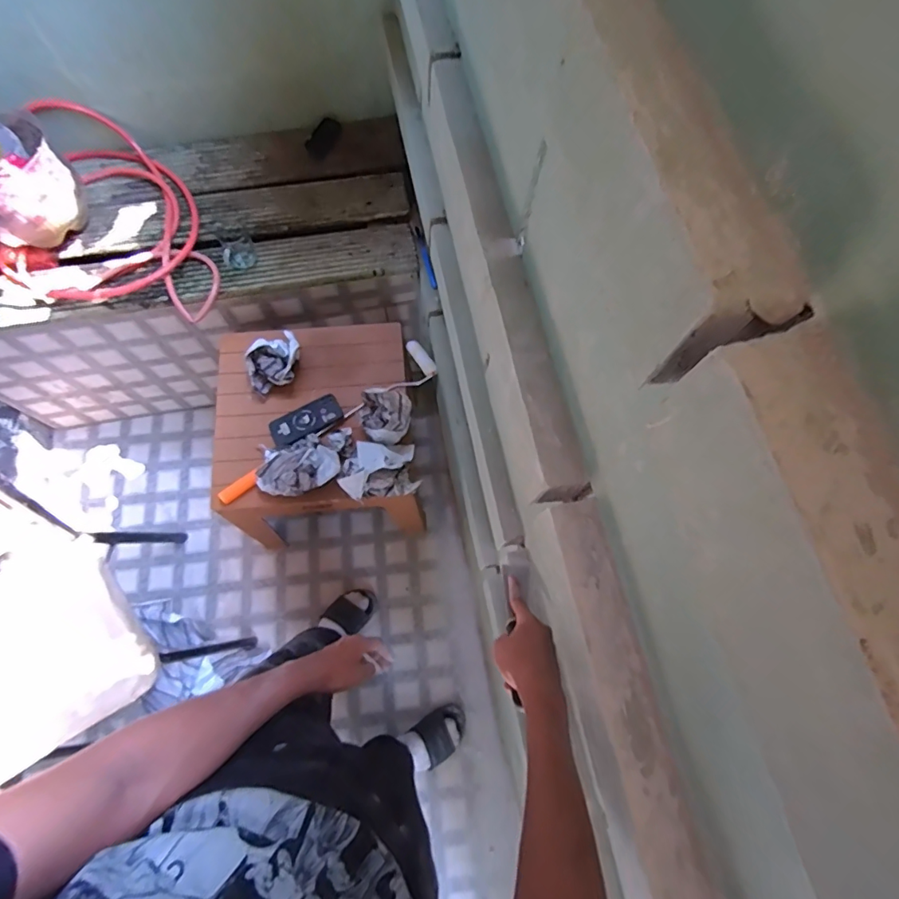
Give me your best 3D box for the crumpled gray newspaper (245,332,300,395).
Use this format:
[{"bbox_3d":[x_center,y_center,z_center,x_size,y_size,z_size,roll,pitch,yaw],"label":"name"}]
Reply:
[{"bbox_3d":[-0.419,-0.207,1.172,0.147,0.089,0.105,-36,75,-14],"label":"crumpled gray newspaper"}]

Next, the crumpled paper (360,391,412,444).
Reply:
[{"bbox_3d":[-0.143,-0.074,1.111,0.112,0.114,0.109,-17,72,-8],"label":"crumpled paper"}]

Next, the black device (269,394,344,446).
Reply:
[{"bbox_3d":[-0.341,-0.069,1.163,0.167,0.015,0.084,-27,66,-17],"label":"black device"}]

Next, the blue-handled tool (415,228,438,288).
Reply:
[{"bbox_3d":[-0.060,-0.485,1.227,0.019,0.030,0.204,-12,71,-6],"label":"blue-handled tool"}]

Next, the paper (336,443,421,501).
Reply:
[{"bbox_3d":[-0.158,0.043,1.081,0.170,0.087,0.123,-8,71,-5],"label":"paper"}]

